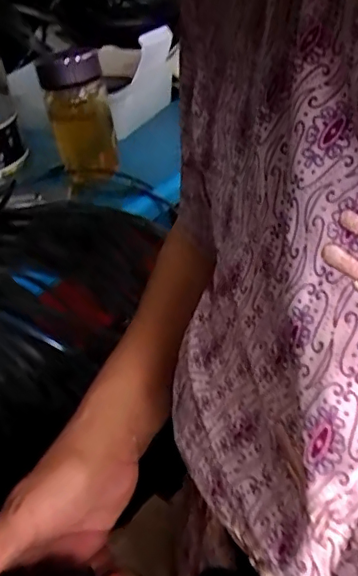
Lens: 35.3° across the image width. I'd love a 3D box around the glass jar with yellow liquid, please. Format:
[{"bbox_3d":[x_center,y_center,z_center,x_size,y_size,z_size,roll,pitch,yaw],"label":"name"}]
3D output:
[{"bbox_3d":[-0.124,-0.214,0.715,0.075,0.172,0.061,-10,37,-3],"label":"glass jar with yellow liquid"}]

